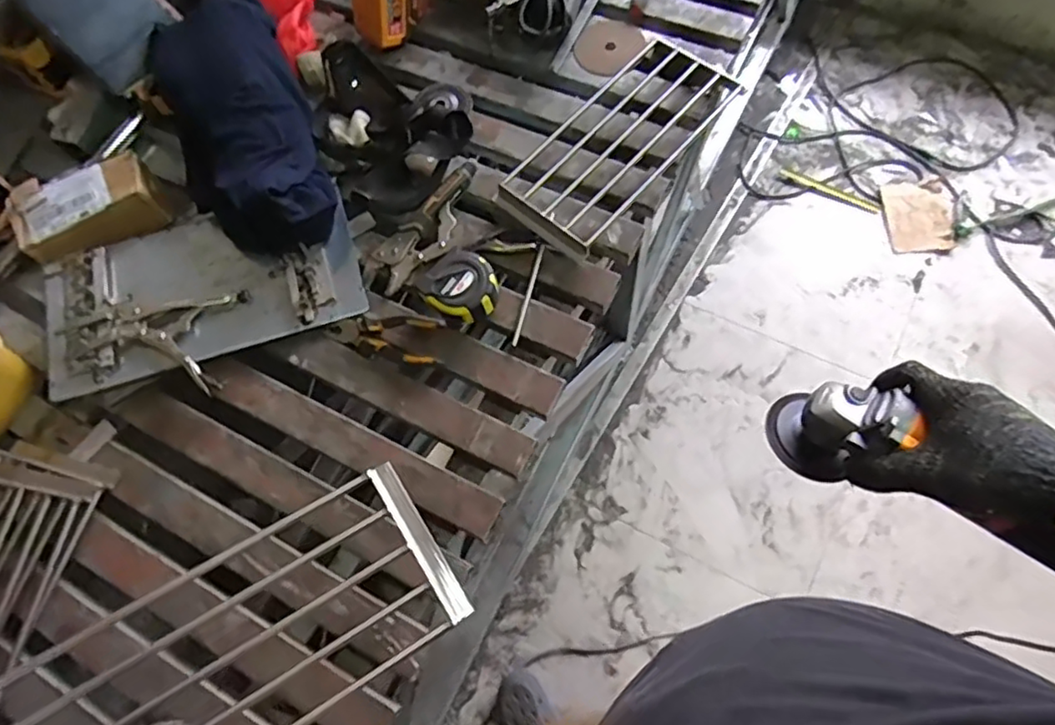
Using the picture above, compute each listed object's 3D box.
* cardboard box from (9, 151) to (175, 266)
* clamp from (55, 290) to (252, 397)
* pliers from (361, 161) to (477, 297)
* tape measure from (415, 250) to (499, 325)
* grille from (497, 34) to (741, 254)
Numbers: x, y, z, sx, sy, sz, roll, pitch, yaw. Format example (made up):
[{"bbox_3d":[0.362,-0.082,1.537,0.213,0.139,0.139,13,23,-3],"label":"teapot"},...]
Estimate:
[{"bbox_3d":[-0.575,-0.201,0.819,0.175,0.049,0.106,-21,70,-3],"label":"cardboard box"},{"bbox_3d":[-0.457,-0.036,0.763,0.192,0.029,0.127,4,69,7],"label":"clamp"},{"bbox_3d":[-0.128,-0.173,0.803,0.064,0.021,0.201,40,77,18],"label":"pliers"},{"bbox_3d":[-0.079,-0.086,0.756,0.083,0.045,0.081,-35,70,-8],"label":"tape measure"},{"bbox_3d":[0.122,-0.298,0.833,0.159,0.022,0.344,40,77,18],"label":"grille"}]

